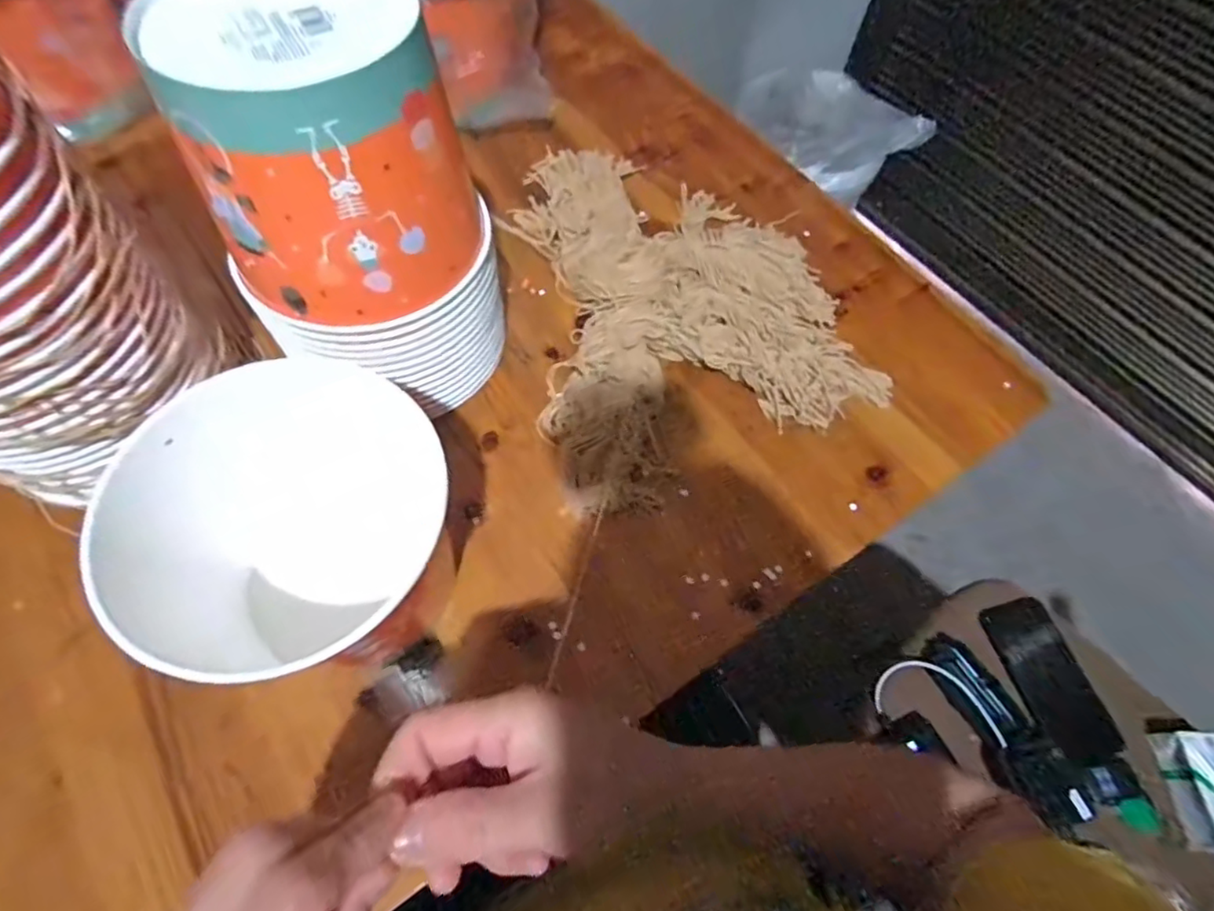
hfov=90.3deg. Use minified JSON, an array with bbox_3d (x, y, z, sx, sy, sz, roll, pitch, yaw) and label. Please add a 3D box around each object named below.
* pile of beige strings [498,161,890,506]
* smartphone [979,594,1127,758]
[{"bbox_3d":[0.056,-0.149,0.520,0.267,0.041,0.356,-13,64,-11],"label":"pile of beige strings"},{"bbox_3d":[0.499,0.250,0.682,0.076,0.011,0.170,-12,64,-9],"label":"smartphone"}]

